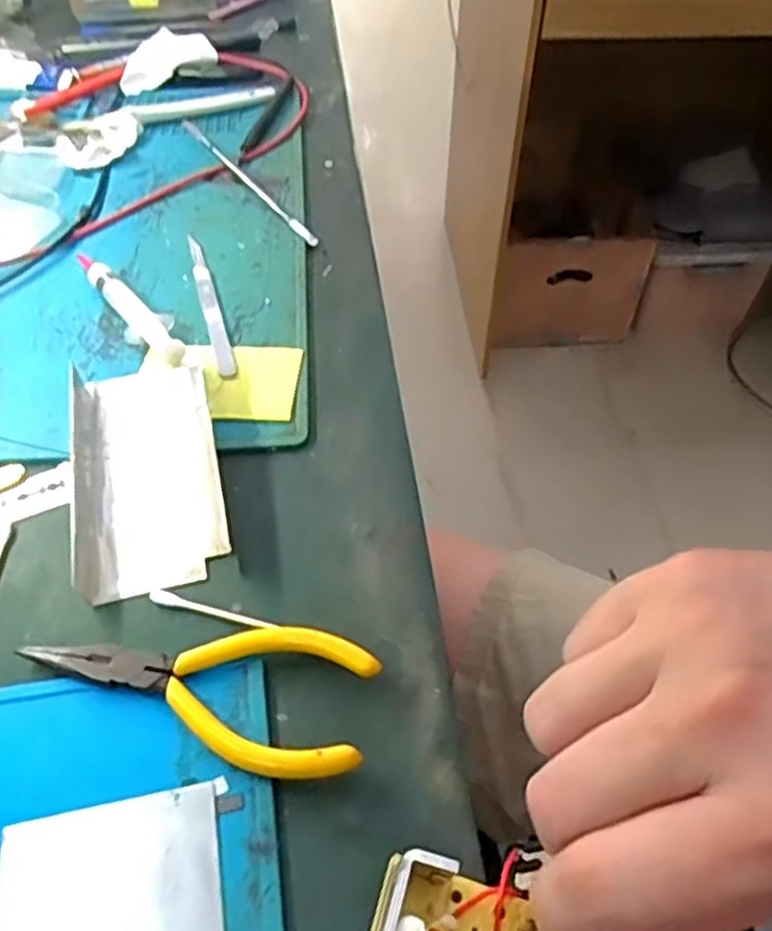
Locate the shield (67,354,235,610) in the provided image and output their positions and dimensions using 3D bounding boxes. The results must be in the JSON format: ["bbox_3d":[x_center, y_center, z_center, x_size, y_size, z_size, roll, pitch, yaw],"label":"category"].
[{"bbox_3d":[-0.108,-0.001,0.335,0.062,0.011,0.129,-10,51,-10],"label":"shield"}]

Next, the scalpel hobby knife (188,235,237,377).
[{"bbox_3d":[-0.099,-0.093,0.415,0.009,0.004,0.129,-13,52,-13],"label":"scalpel hobby knife"}]

